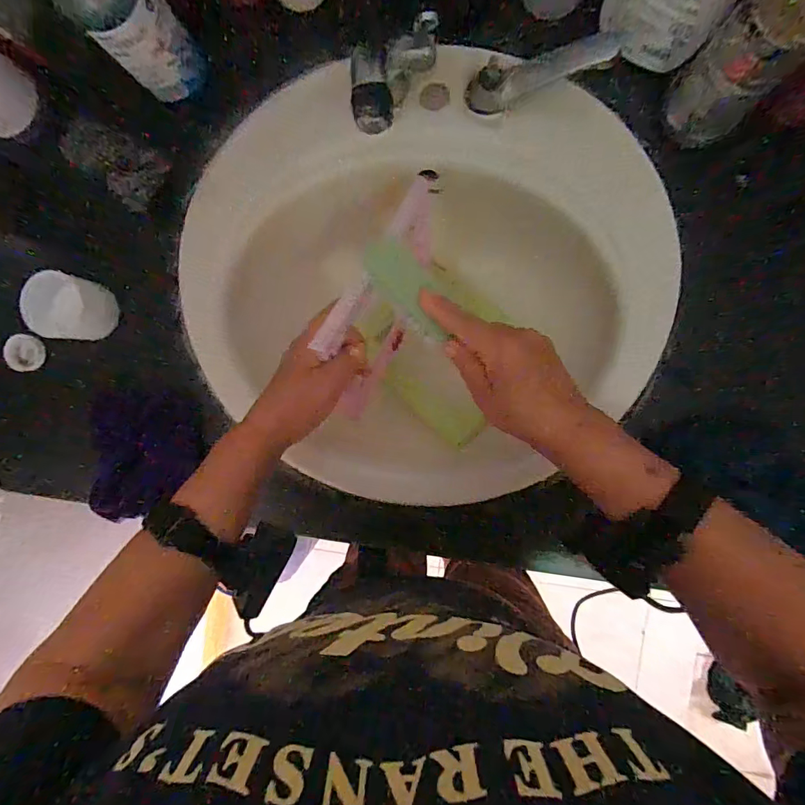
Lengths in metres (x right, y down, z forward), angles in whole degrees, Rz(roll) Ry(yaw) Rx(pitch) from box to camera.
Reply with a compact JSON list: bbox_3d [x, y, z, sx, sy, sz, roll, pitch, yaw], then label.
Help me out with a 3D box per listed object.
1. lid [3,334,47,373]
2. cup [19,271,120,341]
[{"bbox_3d":[-0.417,-0.054,0.498,0.037,0.005,0.040,0,90,-17],"label":"lid"},{"bbox_3d":[-0.340,-0.097,0.463,0.057,0.055,0.065,7,94,5],"label":"cup"}]

